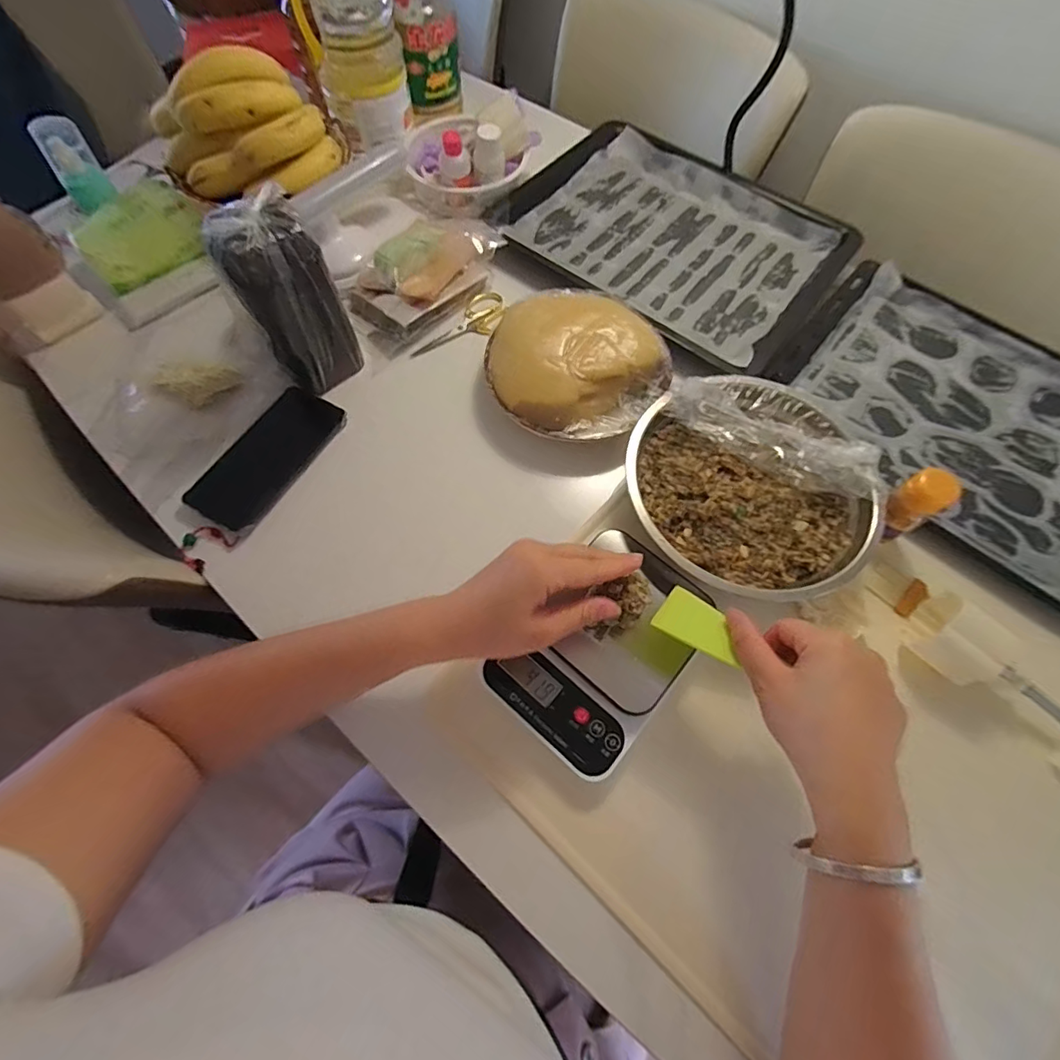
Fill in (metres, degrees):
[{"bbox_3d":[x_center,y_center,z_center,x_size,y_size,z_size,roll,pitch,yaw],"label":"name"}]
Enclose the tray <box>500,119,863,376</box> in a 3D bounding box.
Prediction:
[{"bbox_3d":[0.183,-0.372,0.629,0.379,0.034,0.299,36,71,14],"label":"tray"}]

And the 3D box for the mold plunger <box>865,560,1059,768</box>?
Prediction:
[{"bbox_3d":[0.381,0.105,0.413,0.077,0.058,0.194,-39,72,-15],"label":"mold plunger"}]

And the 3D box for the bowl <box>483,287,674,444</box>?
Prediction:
[{"bbox_3d":[0.047,-0.172,0.522,0.171,0.066,0.175,0,67,0],"label":"bowl"}]

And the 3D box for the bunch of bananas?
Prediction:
[{"bbox_3d":[-0.317,-0.450,0.549,0.198,0.098,0.125,-18,67,-10],"label":"bunch of bananas"}]

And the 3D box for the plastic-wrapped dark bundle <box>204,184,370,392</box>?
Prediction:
[{"bbox_3d":[-0.224,-0.212,0.476,0.080,0.179,0.058,-38,72,-15],"label":"plastic-wrapped dark bundle"}]

